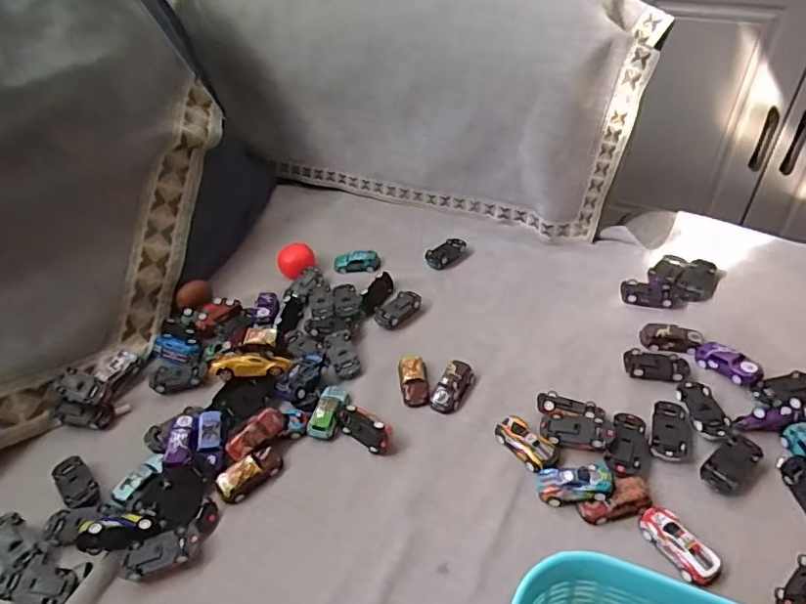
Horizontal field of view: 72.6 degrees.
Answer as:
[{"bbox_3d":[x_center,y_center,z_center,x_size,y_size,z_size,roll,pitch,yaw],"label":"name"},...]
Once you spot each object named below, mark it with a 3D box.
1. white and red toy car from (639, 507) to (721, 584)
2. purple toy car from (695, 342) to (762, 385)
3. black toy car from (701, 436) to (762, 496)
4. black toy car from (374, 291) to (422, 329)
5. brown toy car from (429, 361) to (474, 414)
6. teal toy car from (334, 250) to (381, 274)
[{"bbox_3d":[0.222,0.198,0.445,0.028,0.022,0.063,-23,44,-20],"label":"white and red toy car"},{"bbox_3d":[0.341,0.064,0.574,0.029,0.020,0.063,-29,47,-26],"label":"purple toy car"},{"bbox_3d":[0.296,0.148,0.496,0.061,0.019,0.030,-29,47,-26],"label":"black toy car"},{"bbox_3d":[-0.007,0.008,0.689,0.061,0.019,0.035,-33,49,-29],"label":"black toy car"},{"bbox_3d":[0.050,0.090,0.582,0.030,0.018,0.059,17,46,23],"label":"brown toy car"},{"bbox_3d":[-0.065,-0.057,0.778,0.065,0.021,0.026,0,41,5],"label":"teal toy car"}]

